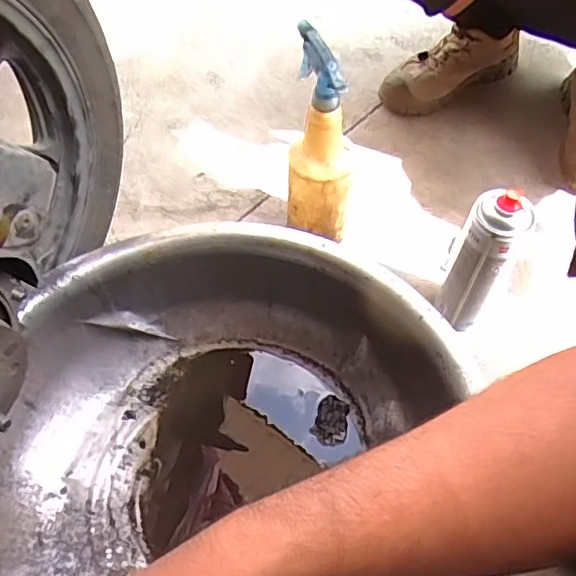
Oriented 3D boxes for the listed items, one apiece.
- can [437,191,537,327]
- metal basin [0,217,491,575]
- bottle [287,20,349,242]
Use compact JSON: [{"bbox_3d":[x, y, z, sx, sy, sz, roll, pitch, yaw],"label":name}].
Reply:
[{"bbox_3d":[0.223,-0.028,0.652,0.062,0.219,0.065,23,59,15],"label":"can"},{"bbox_3d":[-0.067,0.172,0.546,0.444,0.173,0.493,8,56,6],"label":"metal basin"},{"bbox_3d":[0.038,-0.167,0.670,0.078,0.259,0.073,1,56,2],"label":"bottle"}]

